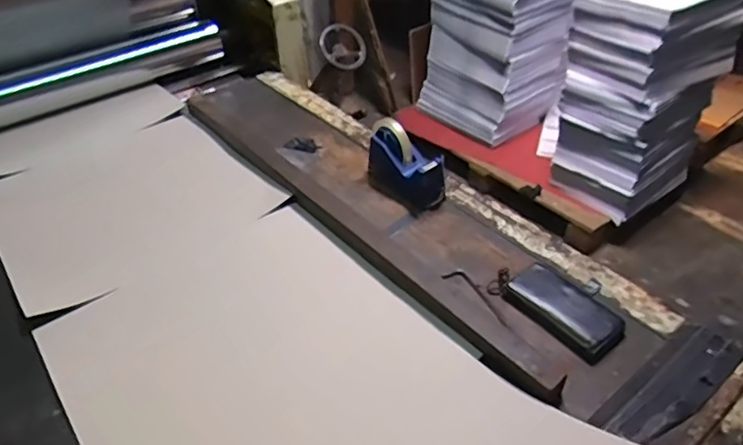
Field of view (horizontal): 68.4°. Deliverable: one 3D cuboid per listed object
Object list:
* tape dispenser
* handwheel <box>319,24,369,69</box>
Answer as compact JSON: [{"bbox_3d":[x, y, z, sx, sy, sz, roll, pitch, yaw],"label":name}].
[{"bbox_3d":[0.056,-0.105,0.978,0.070,0.107,0.168,-32,48,-30],"label":"tape dispenser"},{"bbox_3d":[-0.066,-0.443,1.381,0.137,0.047,0.116,6,72,-35],"label":"handwheel"}]

